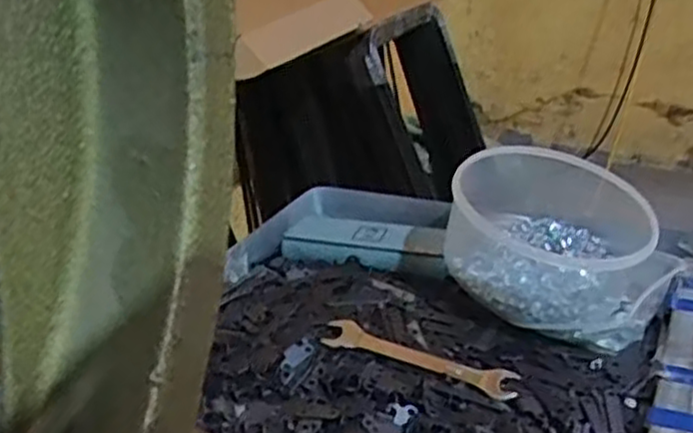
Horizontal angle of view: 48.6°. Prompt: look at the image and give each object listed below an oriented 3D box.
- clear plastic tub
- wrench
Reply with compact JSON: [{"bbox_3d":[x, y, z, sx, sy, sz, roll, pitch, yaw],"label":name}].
[{"bbox_3d":[0.167,0.012,0.599,0.163,0.094,0.164,4,28,13],"label":"clear plastic tub"},{"bbox_3d":[0.049,0.098,0.541,0.146,0.005,0.029,14,31,29],"label":"wrench"}]

